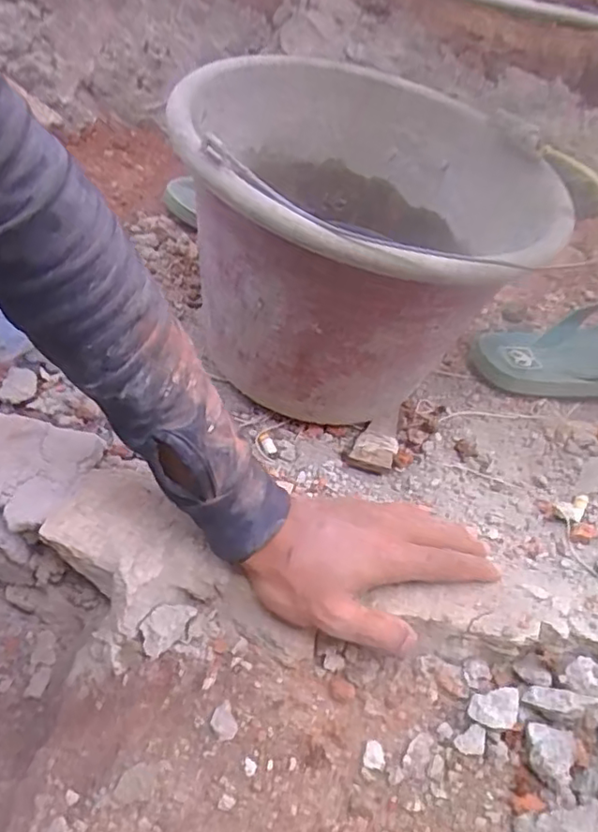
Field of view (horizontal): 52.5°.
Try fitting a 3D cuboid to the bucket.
[{"bbox_3d":[0.036,-0.121,0.474,0.245,0.215,0.246,5,47,-6],"label":"bucket"}]

